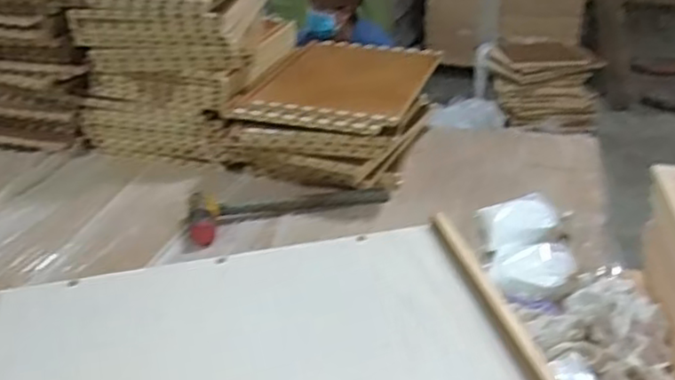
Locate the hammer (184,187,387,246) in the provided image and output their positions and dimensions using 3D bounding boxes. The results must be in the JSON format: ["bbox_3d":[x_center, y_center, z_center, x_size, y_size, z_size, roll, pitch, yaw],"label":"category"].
[{"bbox_3d":[-0.078,0.019,1.099,0.336,0.040,0.079,-12,34,-15],"label":"hammer"}]

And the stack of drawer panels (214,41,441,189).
[{"bbox_3d":[-0.010,-0.142,1.229,0.321,0.147,0.360,12,35,20],"label":"stack of drawer panels"}]

